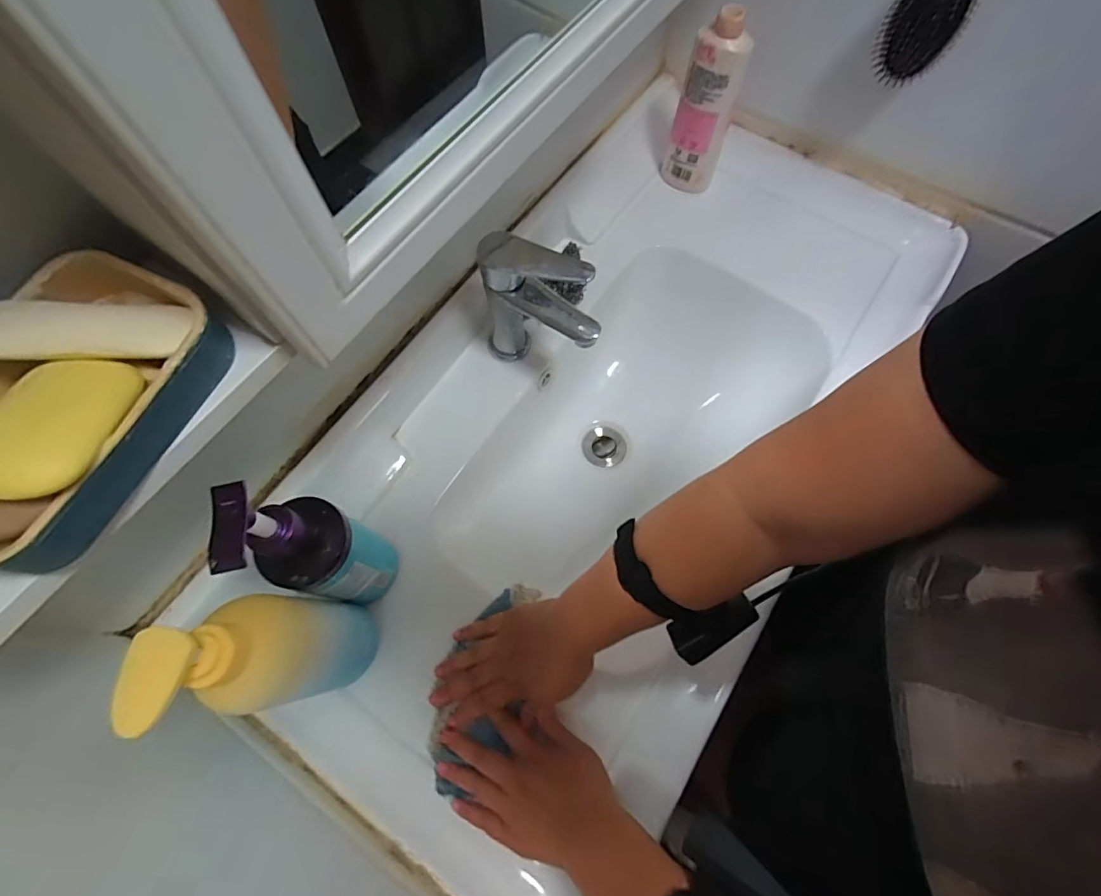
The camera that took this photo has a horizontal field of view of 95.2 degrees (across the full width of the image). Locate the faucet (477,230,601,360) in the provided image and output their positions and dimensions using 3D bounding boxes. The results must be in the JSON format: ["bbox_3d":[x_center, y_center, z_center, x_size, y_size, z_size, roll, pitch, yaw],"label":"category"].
[{"bbox_3d":[-0.005,-0.134,0.519,0.119,0.193,0.047,26,71,10],"label":"faucet"}]

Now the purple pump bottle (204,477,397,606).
[{"bbox_3d":[-0.183,0.081,0.403,0.055,0.216,0.067,18,70,7],"label":"purple pump bottle"}]

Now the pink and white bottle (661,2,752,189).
[{"bbox_3d":[0.186,-0.411,0.606,0.065,0.190,0.049,12,69,4],"label":"pink and white bottle"}]

